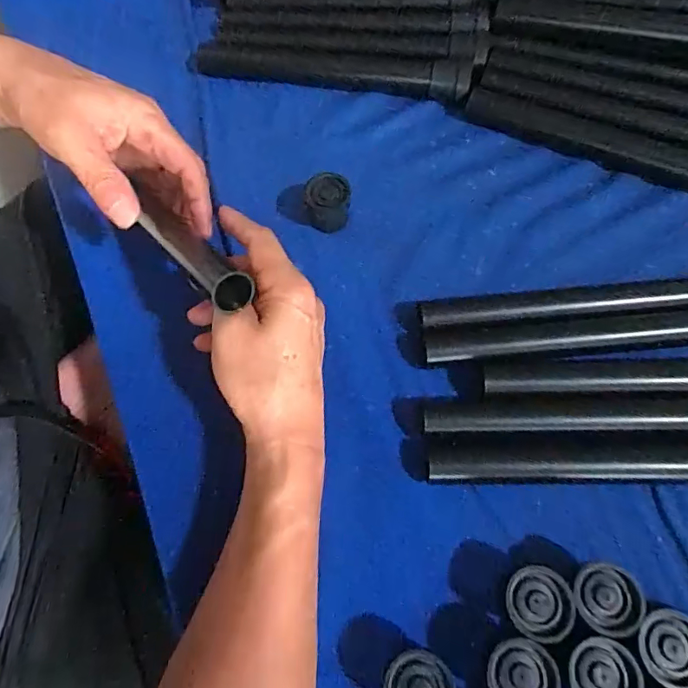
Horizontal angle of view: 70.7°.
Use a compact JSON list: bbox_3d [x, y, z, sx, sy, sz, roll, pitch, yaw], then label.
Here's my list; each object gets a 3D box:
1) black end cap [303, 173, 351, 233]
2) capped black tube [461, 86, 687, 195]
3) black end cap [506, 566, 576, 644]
[{"bbox_3d":[-0.013,-0.109,0.381,0.035,0.030,0.037,-1,67,2],"label":"black end cap"},{"bbox_3d":[0.217,-0.161,0.392,0.244,0.027,0.026,27,71,13],"label":"capped black tube"},{"bbox_3d":[0.104,0.142,0.268,0.033,0.032,0.034,-1,67,2],"label":"black end cap"}]

